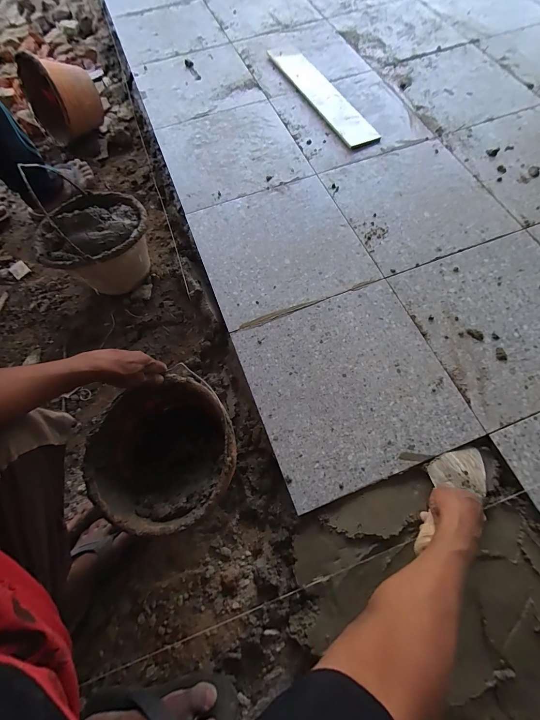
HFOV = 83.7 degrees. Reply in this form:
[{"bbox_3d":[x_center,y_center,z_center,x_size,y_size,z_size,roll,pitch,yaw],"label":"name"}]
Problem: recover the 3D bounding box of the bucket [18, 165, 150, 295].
[{"bbox_3d":[-0.428,-0.289,0.782,0.246,0.189,0.246,-1,68,2],"label":"bucket"}]

